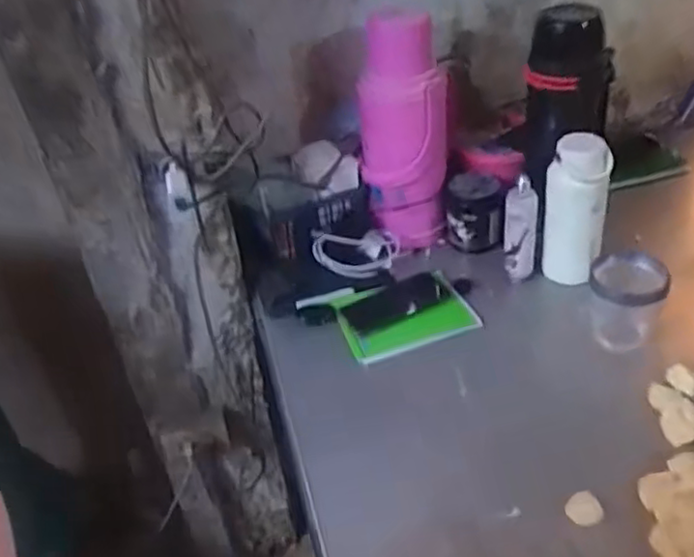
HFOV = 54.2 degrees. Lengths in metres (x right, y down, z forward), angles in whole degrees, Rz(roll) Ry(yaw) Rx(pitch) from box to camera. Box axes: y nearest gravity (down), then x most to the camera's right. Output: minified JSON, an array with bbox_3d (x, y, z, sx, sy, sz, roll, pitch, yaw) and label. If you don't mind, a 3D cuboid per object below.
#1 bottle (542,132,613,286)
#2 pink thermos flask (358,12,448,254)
[{"bbox_3d":[0.358,-0.100,1.069,0.095,0.237,0.093,7,39,18],"label":"bottle"},{"bbox_3d":[0.099,-0.243,1.174,0.153,0.367,0.122,-3,37,6],"label":"pink thermos flask"}]

